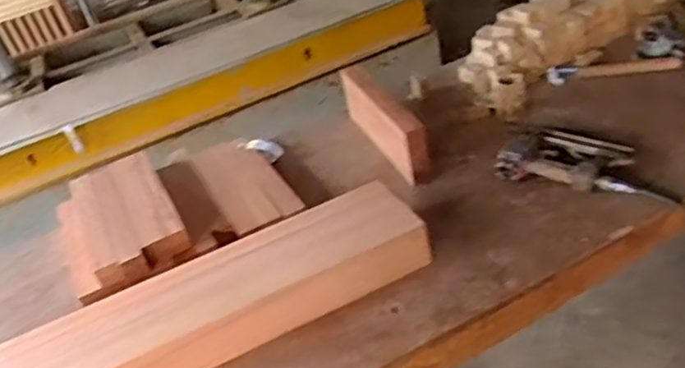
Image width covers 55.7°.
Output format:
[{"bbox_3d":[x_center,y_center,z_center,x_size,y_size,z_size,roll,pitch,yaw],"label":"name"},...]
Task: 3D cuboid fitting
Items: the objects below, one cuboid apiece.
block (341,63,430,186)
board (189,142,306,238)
[{"bbox_3d":[0.087,-0.126,1.377,0.043,0.153,0.332,-23,35,-14],"label":"block"},{"bbox_3d":[-0.211,-0.001,1.379,0.148,0.046,0.345,-28,37,-20],"label":"board"}]

